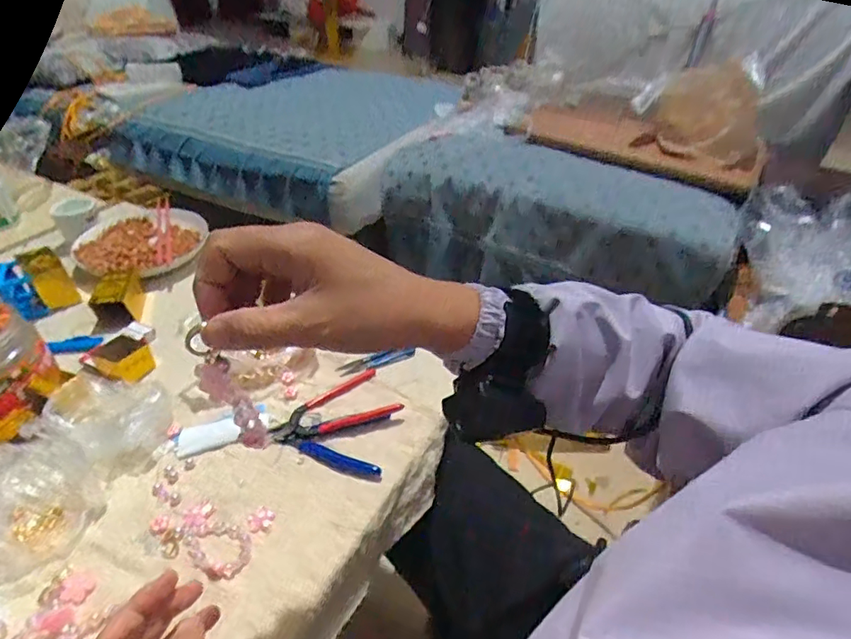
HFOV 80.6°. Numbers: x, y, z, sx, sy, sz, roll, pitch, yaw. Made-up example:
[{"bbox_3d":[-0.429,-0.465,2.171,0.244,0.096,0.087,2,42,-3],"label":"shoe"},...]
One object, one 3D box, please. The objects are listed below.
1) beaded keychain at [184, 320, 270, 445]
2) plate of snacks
[{"bbox_3d":[-0.117,0.042,0.294,0.019,0.087,0.013,0,33,36],"label":"beaded keychain"},{"bbox_3d":[-0.454,-0.131,0.803,0.183,0.028,0.214,-26,46,-28],"label":"plate of snacks"}]

